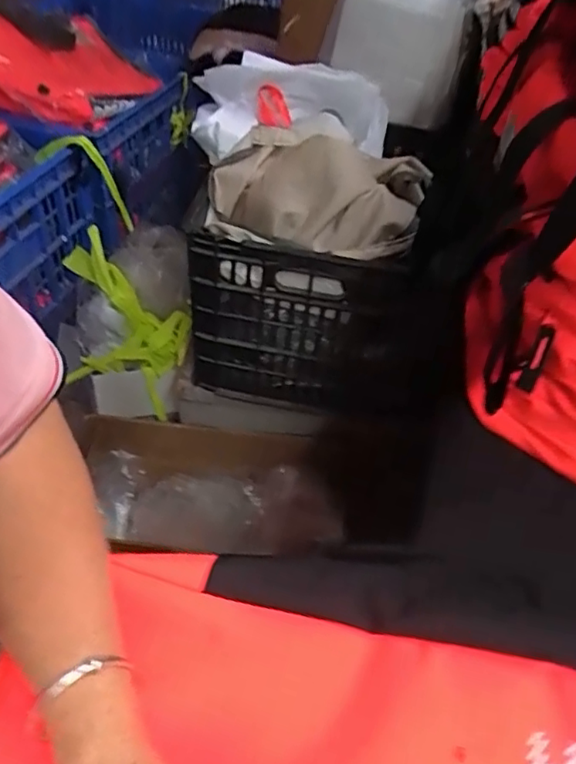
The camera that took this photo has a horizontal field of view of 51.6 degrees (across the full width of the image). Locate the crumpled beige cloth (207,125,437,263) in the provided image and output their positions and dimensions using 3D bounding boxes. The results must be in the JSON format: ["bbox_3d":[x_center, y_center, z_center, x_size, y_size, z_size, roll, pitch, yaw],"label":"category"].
[{"bbox_3d":[0.039,-0.250,0.774,0.280,0.111,0.162,11,45,4],"label":"crumpled beige cloth"}]

